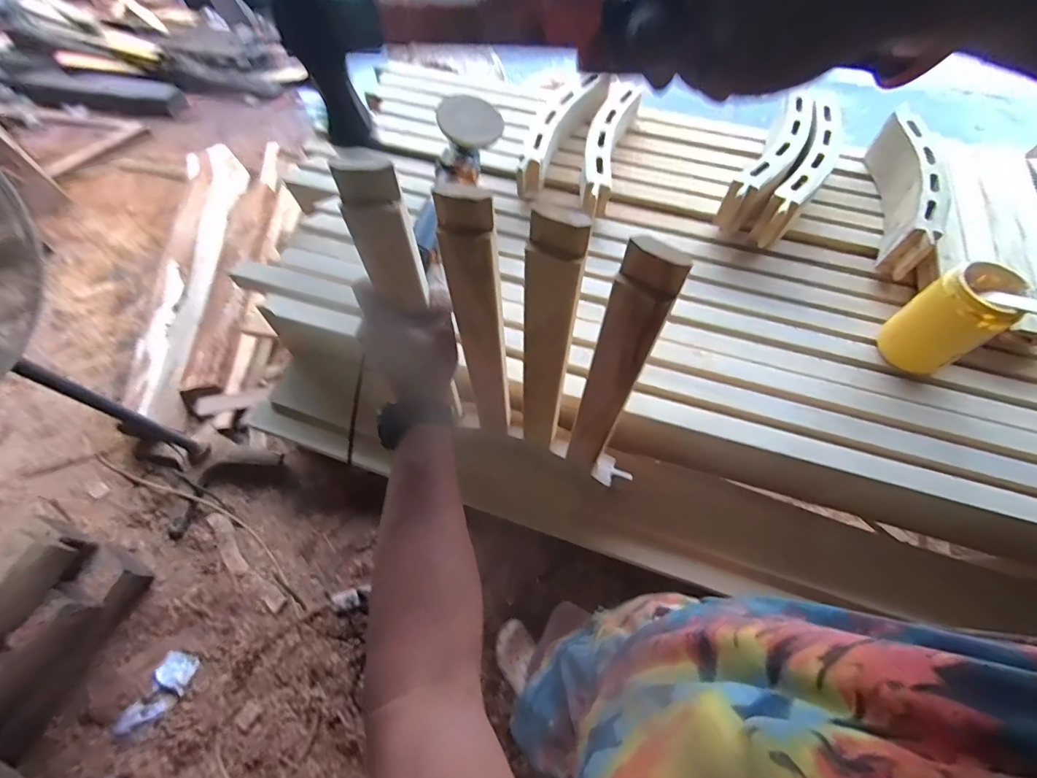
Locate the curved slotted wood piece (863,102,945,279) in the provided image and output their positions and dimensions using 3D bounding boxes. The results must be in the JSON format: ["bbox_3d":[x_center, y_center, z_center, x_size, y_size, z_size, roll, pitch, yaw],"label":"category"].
[{"bbox_3d":[0.648,-0.323,0.755,0.063,0.092,0.330,14,63,6],"label":"curved slotted wood piece"}]

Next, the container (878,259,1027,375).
[{"bbox_3d":[0.588,-0.098,0.619,0.088,0.139,0.090,-36,69,-18],"label":"container"}]

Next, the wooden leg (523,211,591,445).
[{"bbox_3d":[0.027,-0.026,0.461,0.047,0.363,0.030,5,63,1],"label":"wooden leg"}]

